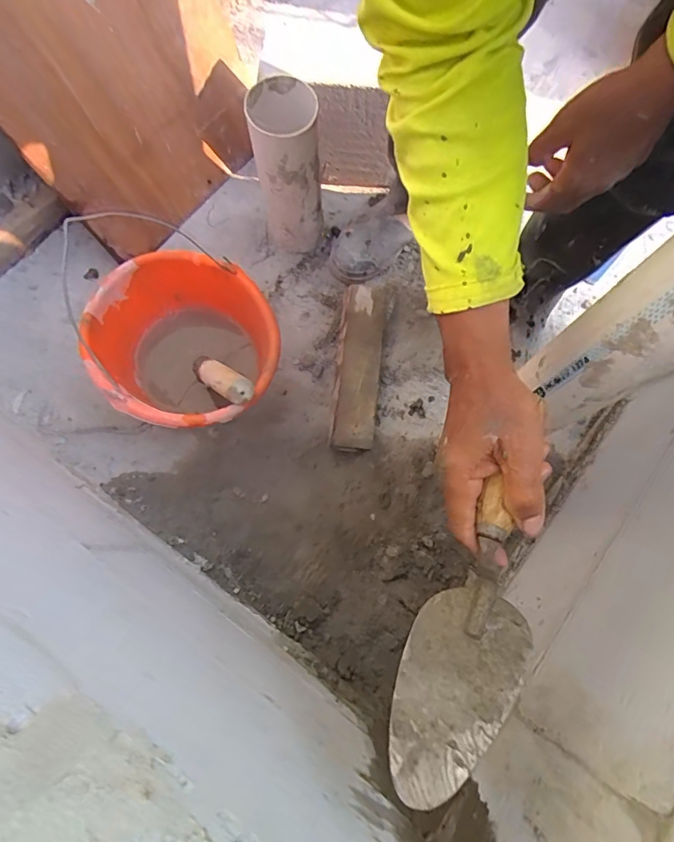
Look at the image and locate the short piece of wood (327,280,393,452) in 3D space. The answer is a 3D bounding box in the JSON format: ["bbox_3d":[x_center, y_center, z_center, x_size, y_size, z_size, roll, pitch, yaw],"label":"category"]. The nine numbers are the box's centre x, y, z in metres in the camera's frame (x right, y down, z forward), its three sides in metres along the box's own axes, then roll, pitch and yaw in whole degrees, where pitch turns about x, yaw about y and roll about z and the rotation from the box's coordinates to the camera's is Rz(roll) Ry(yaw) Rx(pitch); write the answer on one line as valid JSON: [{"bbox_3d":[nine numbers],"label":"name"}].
[{"bbox_3d":[0.032,-0.089,0.733,0.080,0.054,0.283,10,74,1],"label":"short piece of wood"}]

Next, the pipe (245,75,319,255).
[{"bbox_3d":[-0.068,-0.335,0.690,0.083,0.256,0.091,-7,75,-4],"label":"pipe"}]

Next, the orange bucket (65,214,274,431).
[{"bbox_3d":[-0.201,-0.092,0.672,0.220,0.220,0.243,-17,76,-7],"label":"orange bucket"}]

